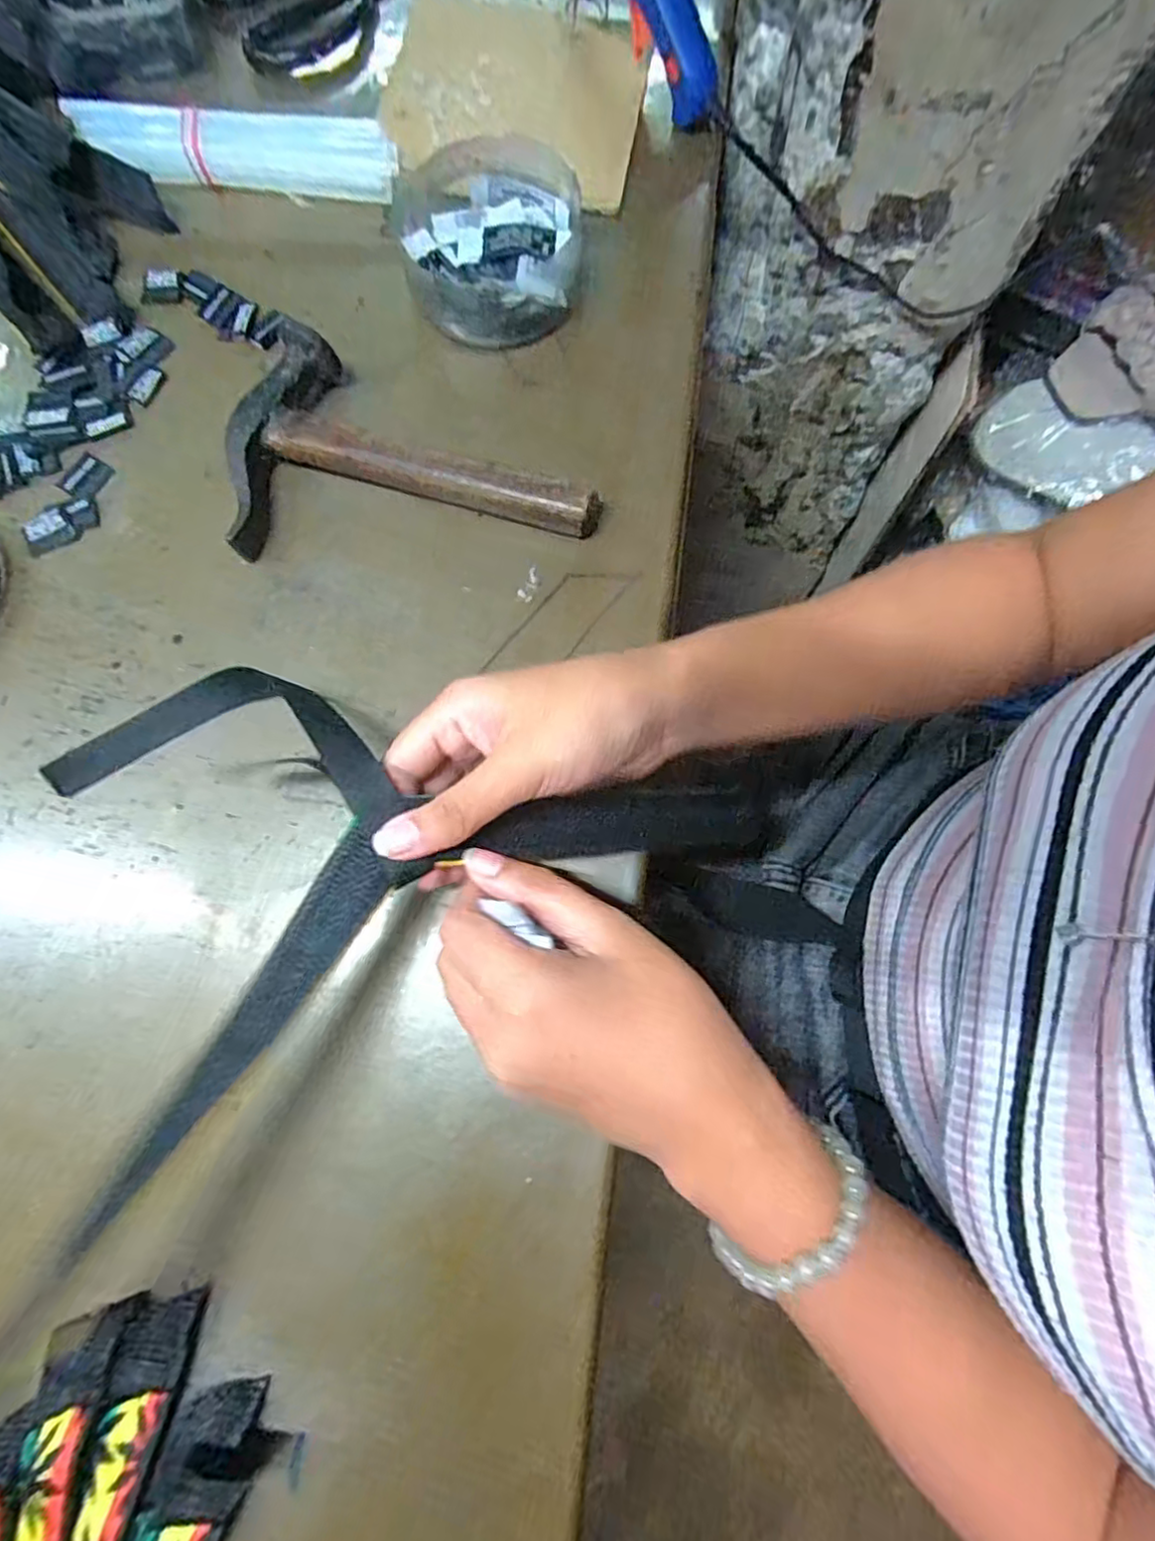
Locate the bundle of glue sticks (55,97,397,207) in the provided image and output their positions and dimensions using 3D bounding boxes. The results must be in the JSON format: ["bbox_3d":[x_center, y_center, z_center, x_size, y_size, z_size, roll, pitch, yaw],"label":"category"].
[{"bbox_3d":[-0.198,-0.360,0.384,0.184,0.027,0.040,5,76,1],"label":"bundle of glue sticks"}]

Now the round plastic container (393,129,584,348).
[{"bbox_3d":[-0.048,-0.288,0.357,0.097,0.040,0.101,0,76,0],"label":"round plastic container"}]

